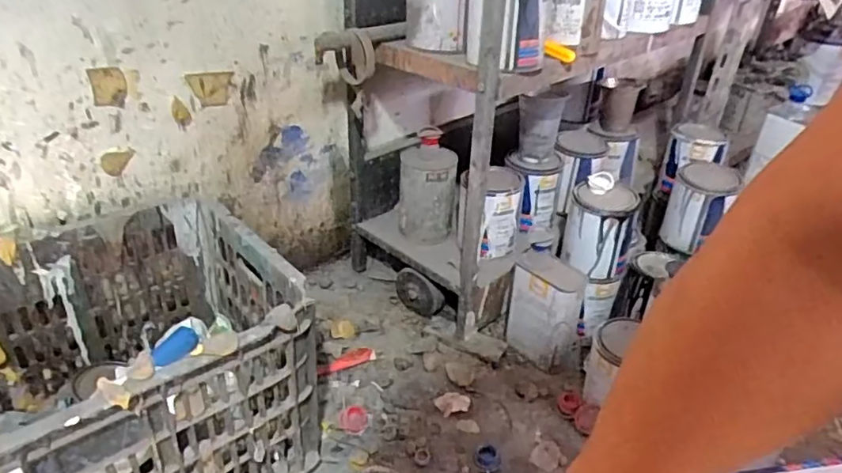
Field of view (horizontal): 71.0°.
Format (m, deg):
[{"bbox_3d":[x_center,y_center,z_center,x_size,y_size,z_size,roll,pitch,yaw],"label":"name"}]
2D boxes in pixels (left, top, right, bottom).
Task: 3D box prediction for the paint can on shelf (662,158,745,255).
[{"bbox_3d":[0.494,-0.051,1.048,0.097,0.145,0.101,1,32,-1],"label":"paint can on shelf"}]

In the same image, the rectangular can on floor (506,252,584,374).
[{"bbox_3d":[0.202,0.118,0.953,0.071,0.181,0.114,-24,40,-35],"label":"rectangular can on floor"}]

